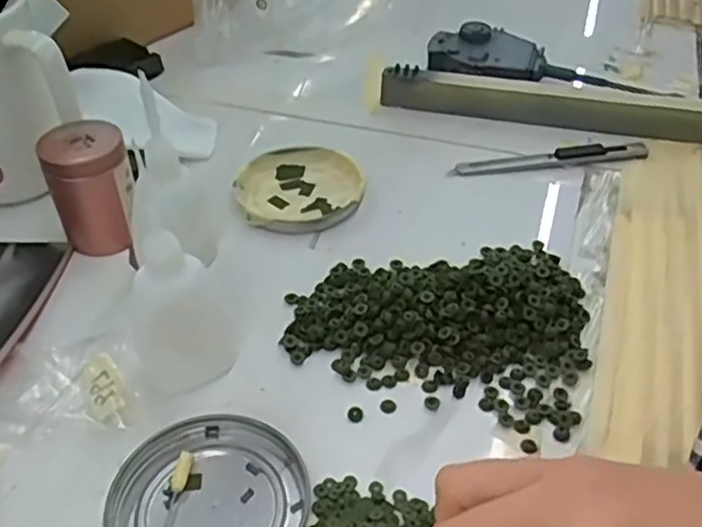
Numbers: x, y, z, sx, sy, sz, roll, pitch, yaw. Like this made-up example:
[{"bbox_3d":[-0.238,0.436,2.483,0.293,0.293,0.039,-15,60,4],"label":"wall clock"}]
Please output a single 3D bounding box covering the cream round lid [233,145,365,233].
[{"bbox_3d":[-0.034,-0.051,0.453,0.077,0.010,0.081,0,42,0],"label":"cream round lid"}]

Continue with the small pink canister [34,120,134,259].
[{"bbox_3d":[-0.143,-0.041,0.402,0.045,0.062,0.046,0,42,0],"label":"small pink canister"}]

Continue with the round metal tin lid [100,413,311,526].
[{"bbox_3d":[-0.059,0.097,0.291,0.074,0.008,0.077,0,42,0],"label":"round metal tin lid"}]

